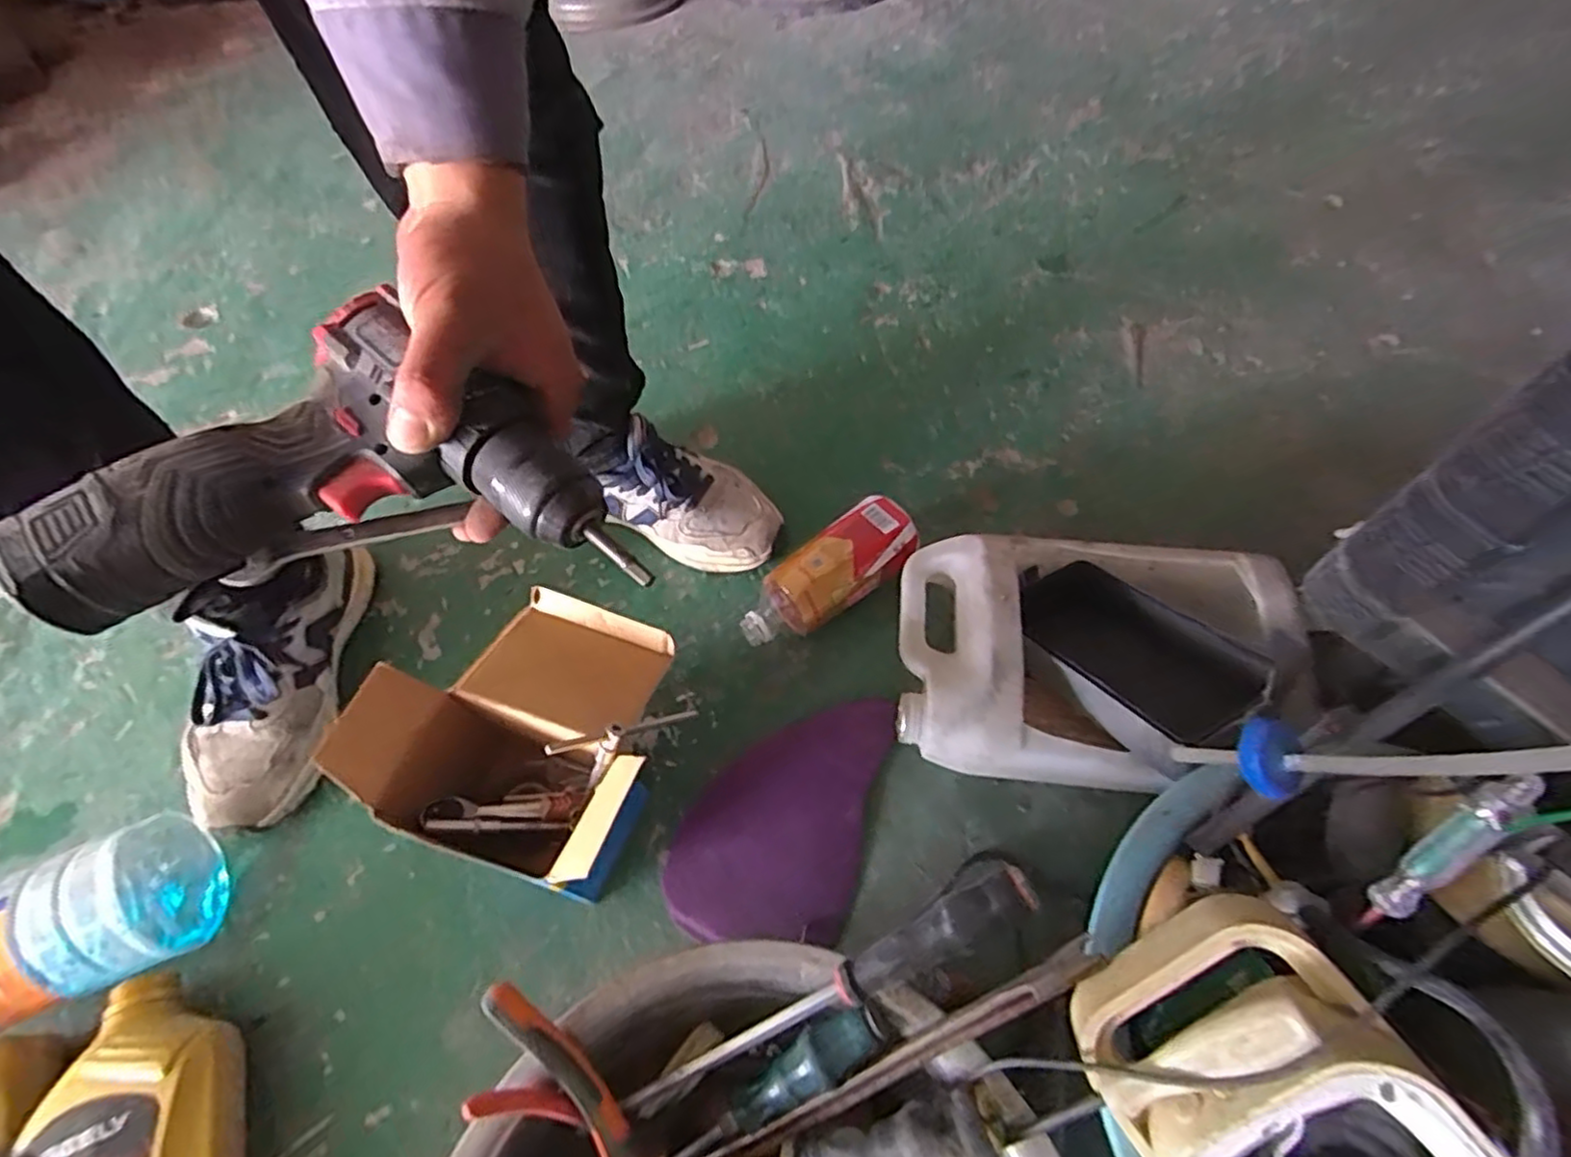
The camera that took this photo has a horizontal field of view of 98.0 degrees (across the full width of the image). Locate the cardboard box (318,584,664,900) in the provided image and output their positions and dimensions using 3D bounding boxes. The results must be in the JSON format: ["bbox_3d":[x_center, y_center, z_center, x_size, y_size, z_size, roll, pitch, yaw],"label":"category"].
[{"bbox_3d":[-0.184,0.119,0.520,0.184,0.145,0.192,8,59,8],"label":"cardboard box"}]

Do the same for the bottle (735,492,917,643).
[{"bbox_3d":[0.037,0.001,0.624,0.174,0.070,0.069,-31,62,-16],"label":"bottle"}]

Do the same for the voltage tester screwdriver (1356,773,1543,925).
[{"bbox_3d":[0.275,0.117,0.287,0.015,0.100,0.018,20,35,14],"label":"voltage tester screwdriver"}]

